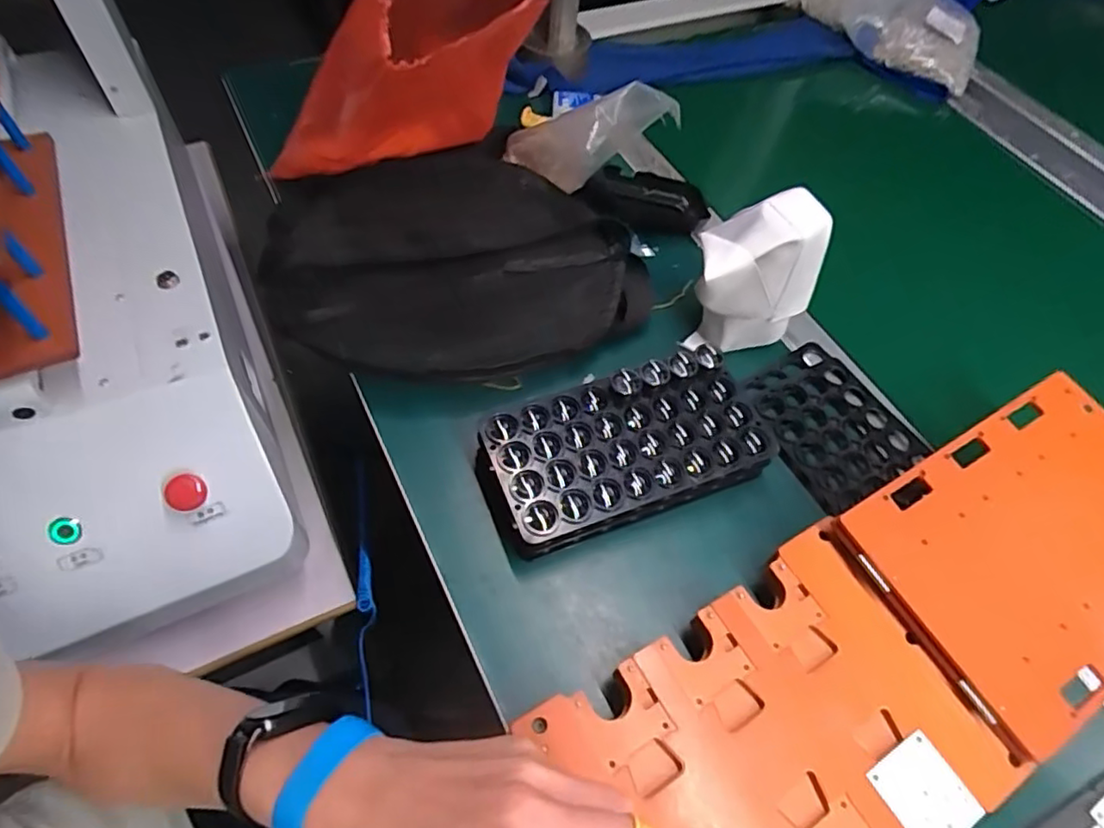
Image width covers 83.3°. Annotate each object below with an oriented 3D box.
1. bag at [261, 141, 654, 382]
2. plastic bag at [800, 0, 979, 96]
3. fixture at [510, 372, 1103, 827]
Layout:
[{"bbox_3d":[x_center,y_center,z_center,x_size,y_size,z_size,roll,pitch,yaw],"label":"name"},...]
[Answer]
[{"bbox_3d":[-0.082,-0.132,0.521,0.304,0.060,0.242,-15,60,-14],"label":"bag"},{"bbox_3d":[0.455,-0.525,0.824,0.258,0.056,0.167,39,62,18],"label":"plastic bag"},{"bbox_3d":[0.223,0.132,0.374,0.436,0.023,0.159,-28,66,-15],"label":"fixture"}]

